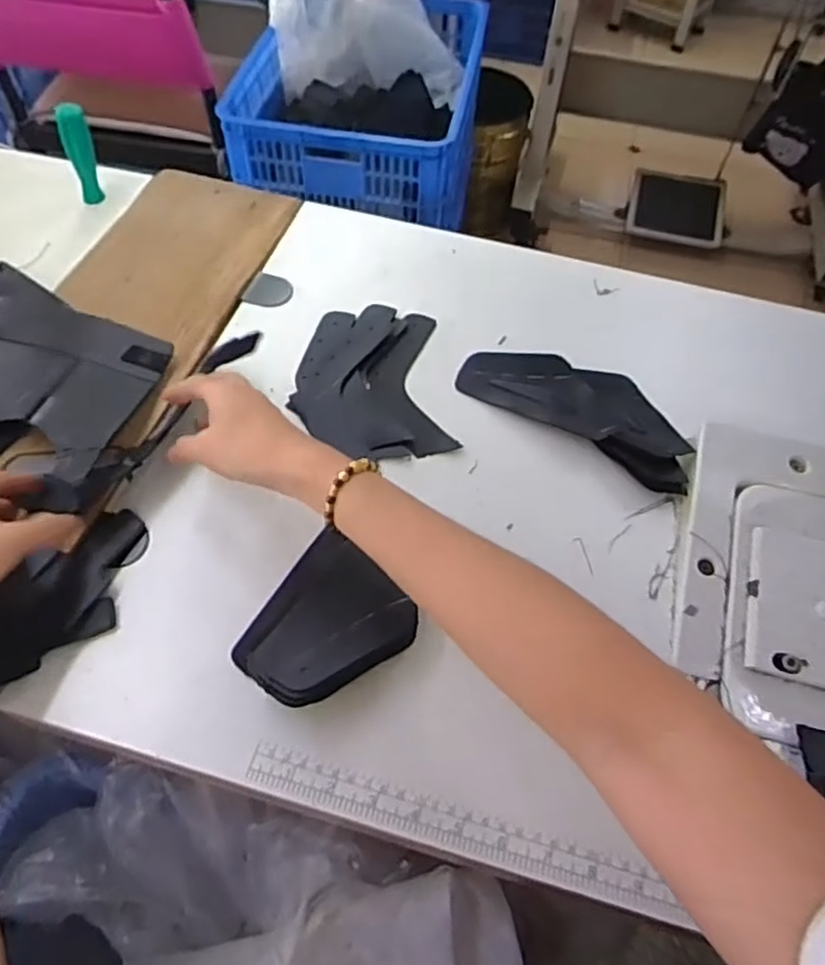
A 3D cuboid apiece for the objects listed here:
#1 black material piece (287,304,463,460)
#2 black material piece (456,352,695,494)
[{"bbox_3d":[-0.037,-0.090,0.571,0.120,0.011,0.161,-5,57,-6],"label":"black material piece"},{"bbox_3d":[0.139,-0.068,0.556,0.194,0.017,0.085,31,60,17],"label":"black material piece"}]

